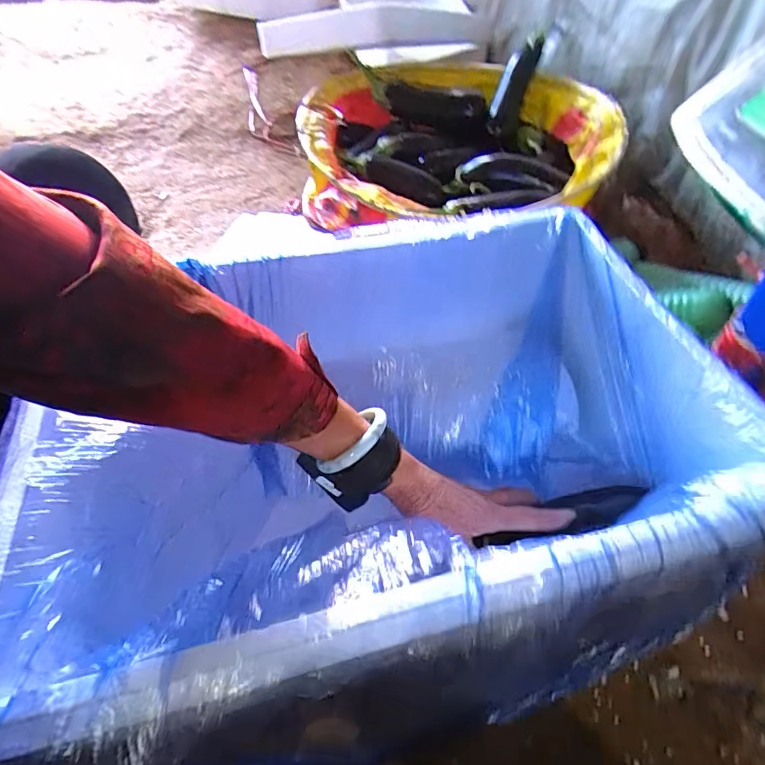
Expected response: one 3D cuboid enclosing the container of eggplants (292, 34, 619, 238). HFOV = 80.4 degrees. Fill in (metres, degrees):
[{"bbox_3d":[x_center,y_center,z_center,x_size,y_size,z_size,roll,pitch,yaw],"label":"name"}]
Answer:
[{"bbox_3d":[0.143,-0.517,0.974,0.626,0.147,0.549,-3,51,2],"label":"container of eggplants"}]

